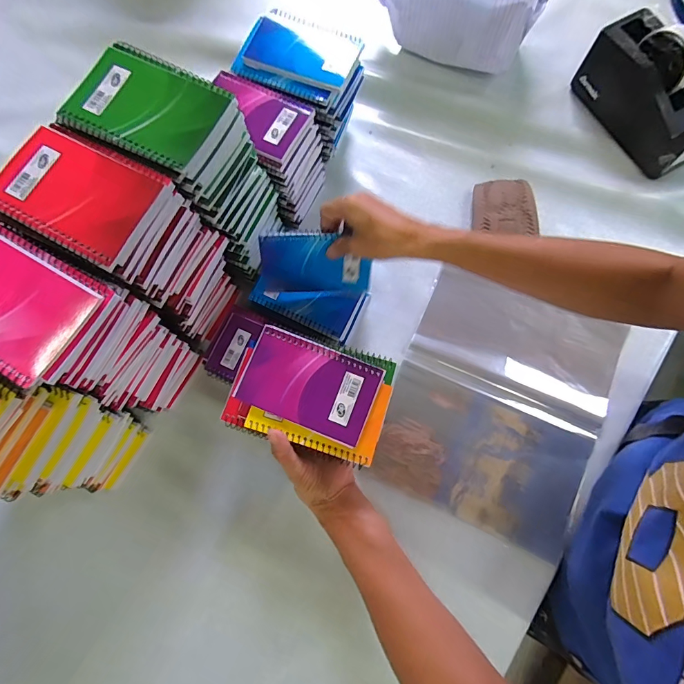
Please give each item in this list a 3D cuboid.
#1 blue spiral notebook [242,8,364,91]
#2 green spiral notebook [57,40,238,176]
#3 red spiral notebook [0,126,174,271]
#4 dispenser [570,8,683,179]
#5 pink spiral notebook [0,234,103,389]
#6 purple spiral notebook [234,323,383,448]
[{"bbox_3d":[-0.046,-0.357,0.477,0.133,0.010,0.083,21,77,7],"label":"blue spiral notebook"},{"bbox_3d":[-0.164,-0.204,0.339,0.134,0.013,0.092,26,78,8],"label":"green spiral notebook"},{"bbox_3d":[-0.218,-0.119,0.320,0.127,0.009,0.081,26,78,8],"label":"red spiral notebook"},{"bbox_3d":[0.426,-0.342,0.544,0.077,0.106,0.199,-25,76,-4],"label":"dispenser"},{"bbox_3d":[-0.259,-0.033,0.298,0.129,0.008,0.081,29,78,9],"label":"pink spiral notebook"},{"bbox_3d":[-0.032,0.042,0.392,0.132,0.011,0.081,22,77,7],"label":"purple spiral notebook"}]

